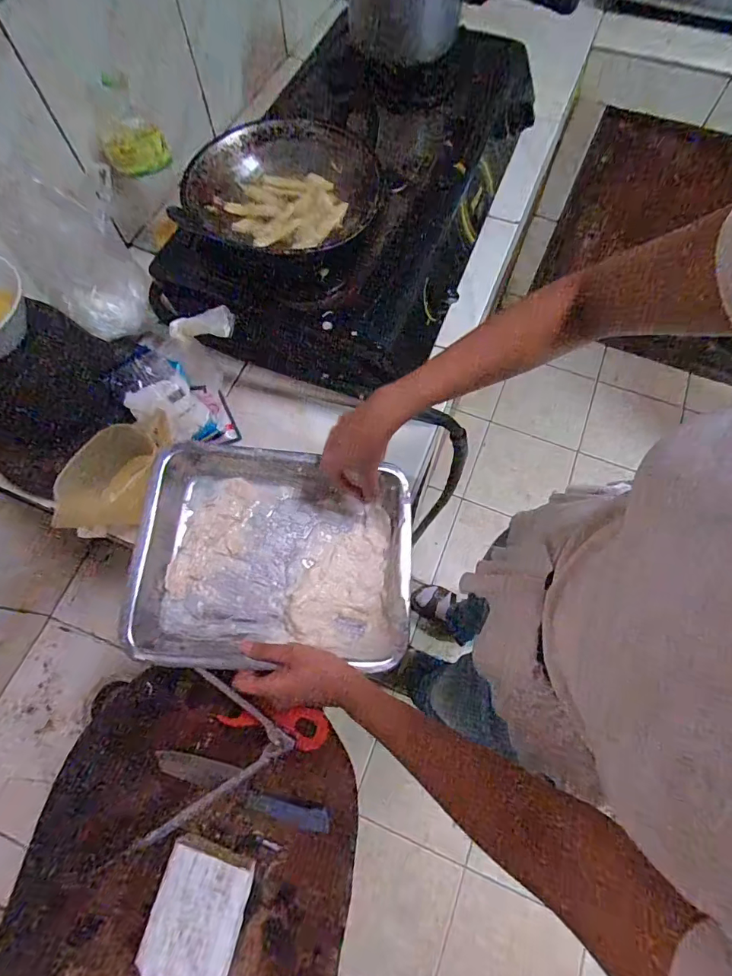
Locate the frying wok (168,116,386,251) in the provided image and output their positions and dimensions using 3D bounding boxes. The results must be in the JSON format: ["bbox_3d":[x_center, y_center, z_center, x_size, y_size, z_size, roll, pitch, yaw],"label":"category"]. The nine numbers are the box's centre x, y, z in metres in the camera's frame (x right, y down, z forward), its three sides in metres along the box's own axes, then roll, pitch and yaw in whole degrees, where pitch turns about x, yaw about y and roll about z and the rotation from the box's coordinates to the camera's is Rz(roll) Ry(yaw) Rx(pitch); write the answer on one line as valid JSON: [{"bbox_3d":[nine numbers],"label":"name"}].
[{"bbox_3d":[-0.105,-0.391,0.587,0.223,0.069,0.213,5,68,3],"label":"frying wok"}]

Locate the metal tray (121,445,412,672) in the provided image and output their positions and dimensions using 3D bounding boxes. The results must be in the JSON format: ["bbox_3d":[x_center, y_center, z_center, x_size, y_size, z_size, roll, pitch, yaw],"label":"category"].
[{"bbox_3d":[-0.103,0.078,0.523,0.303,0.079,0.234,2,68,1],"label":"metal tray"}]

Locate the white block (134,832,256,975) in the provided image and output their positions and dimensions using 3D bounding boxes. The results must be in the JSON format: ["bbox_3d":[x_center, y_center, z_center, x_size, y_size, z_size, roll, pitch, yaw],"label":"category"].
[{"bbox_3d":[-0.149,0.378,0.401,0.078,0.028,0.092,12,68,5],"label":"white block"}]

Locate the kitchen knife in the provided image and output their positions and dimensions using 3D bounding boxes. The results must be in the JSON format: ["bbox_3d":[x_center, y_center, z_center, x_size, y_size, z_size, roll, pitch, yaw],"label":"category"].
[{"bbox_3d":[-0.123,0.299,0.450,0.184,0.015,0.028,18,69,8],"label":"kitchen knife"}]

